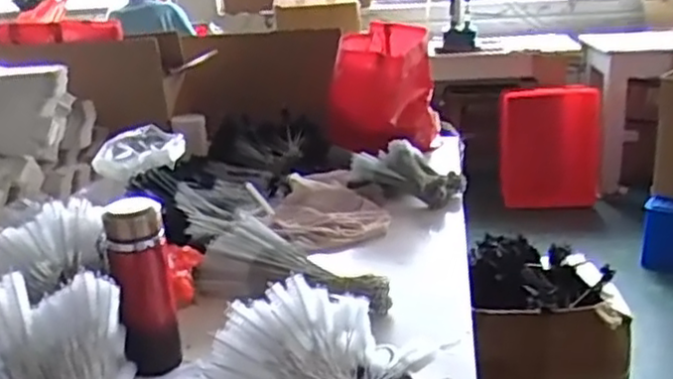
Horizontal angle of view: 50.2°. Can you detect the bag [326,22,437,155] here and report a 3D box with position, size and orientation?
[{"bbox_3d":[0.104,-0.253,1.764,0.262,0.277,0.240,-1,18,5],"label":"bag"}]

